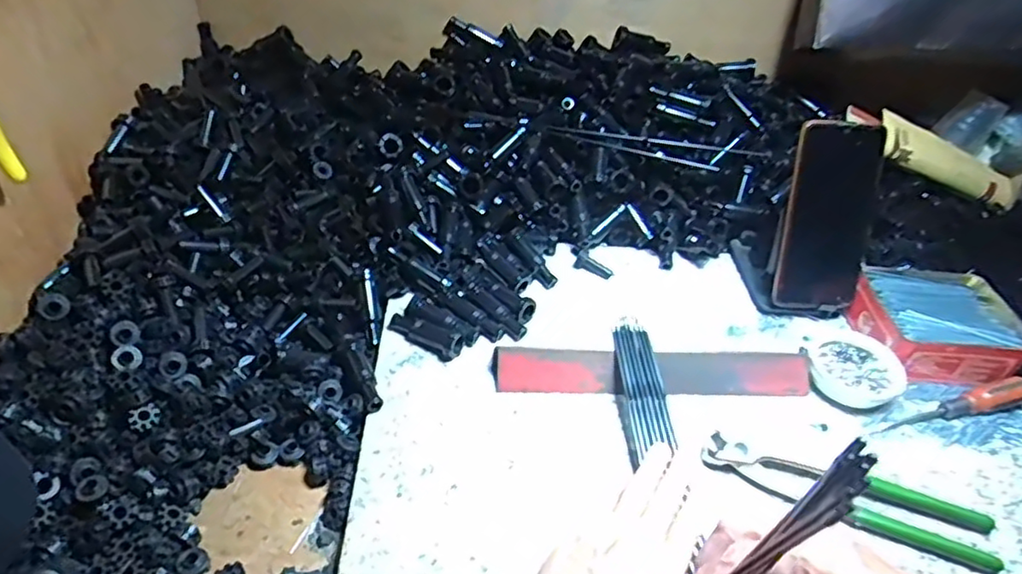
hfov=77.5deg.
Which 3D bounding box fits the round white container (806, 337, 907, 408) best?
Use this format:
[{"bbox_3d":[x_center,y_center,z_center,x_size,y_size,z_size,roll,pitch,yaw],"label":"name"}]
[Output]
[{"bbox_3d":[0.289,0.068,0.542,0.071,0.025,0.071,4,41,-3],"label":"round white container"}]

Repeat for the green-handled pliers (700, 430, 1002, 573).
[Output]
[{"bbox_3d":[0.240,0.150,0.457,0.200,0.016,0.044,16,42,11],"label":"green-handled pliers"}]

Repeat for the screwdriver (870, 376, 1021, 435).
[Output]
[{"bbox_3d":[0.365,0.097,0.522,0.145,0.025,0.018,-9,43,-17],"label":"screwdriver"}]

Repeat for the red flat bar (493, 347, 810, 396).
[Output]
[{"bbox_3d":[0.120,0.069,0.525,0.262,0.021,0.032,2,41,-5],"label":"red flat bar"}]

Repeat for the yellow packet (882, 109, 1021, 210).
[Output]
[{"bbox_3d":[0.502,-0.138,0.725,0.197,0.037,0.035,20,39,-16],"label":"yellow packet"}]

